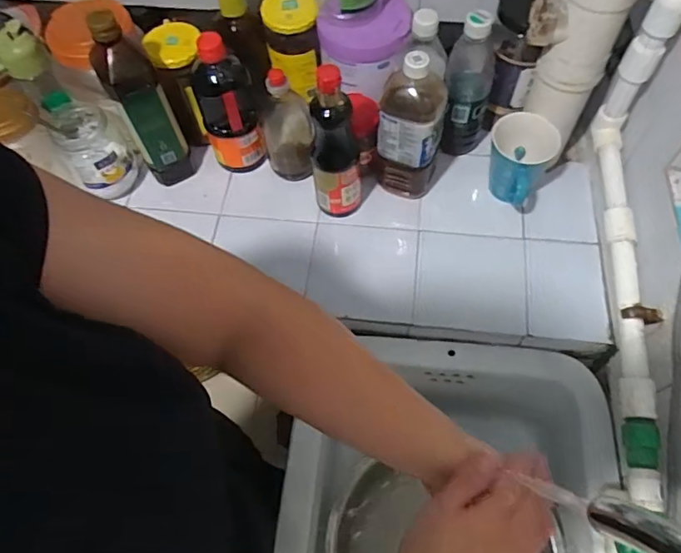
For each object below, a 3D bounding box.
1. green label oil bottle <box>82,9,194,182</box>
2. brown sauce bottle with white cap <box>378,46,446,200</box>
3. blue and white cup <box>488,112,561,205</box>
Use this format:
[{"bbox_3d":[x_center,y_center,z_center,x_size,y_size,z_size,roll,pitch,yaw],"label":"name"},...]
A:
[{"bbox_3d":[-0.276,-0.241,0.744,0.067,0.261,0.080,-27,64,-11],"label":"green label oil bottle"},{"bbox_3d":[0.095,-0.199,0.733,0.080,0.229,0.074,11,63,8],"label":"brown sauce bottle with white cap"},{"bbox_3d":[0.246,-0.152,0.758,0.087,0.124,0.115,18,64,12],"label":"blue and white cup"}]

